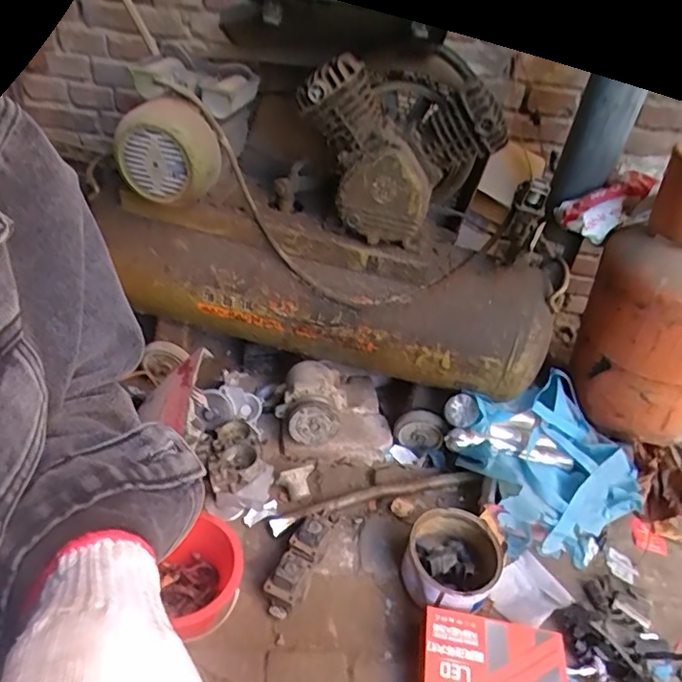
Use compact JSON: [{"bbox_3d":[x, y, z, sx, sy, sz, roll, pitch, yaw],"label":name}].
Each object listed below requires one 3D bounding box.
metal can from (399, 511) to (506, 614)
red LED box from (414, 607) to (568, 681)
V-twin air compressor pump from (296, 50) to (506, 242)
[{"bbox_3d":[0.182,0.371,0.936,0.155,0.077,0.155,4,38,-3],"label":"metal can"},{"bbox_3d":[0.225,0.491,0.823,0.218,0.058,0.158,11,38,5],"label":"red LED box"},{"bbox_3d":[0.107,-0.320,0.937,0.285,0.269,0.224,16,39,11],"label":"V-twin air compressor pump"}]

